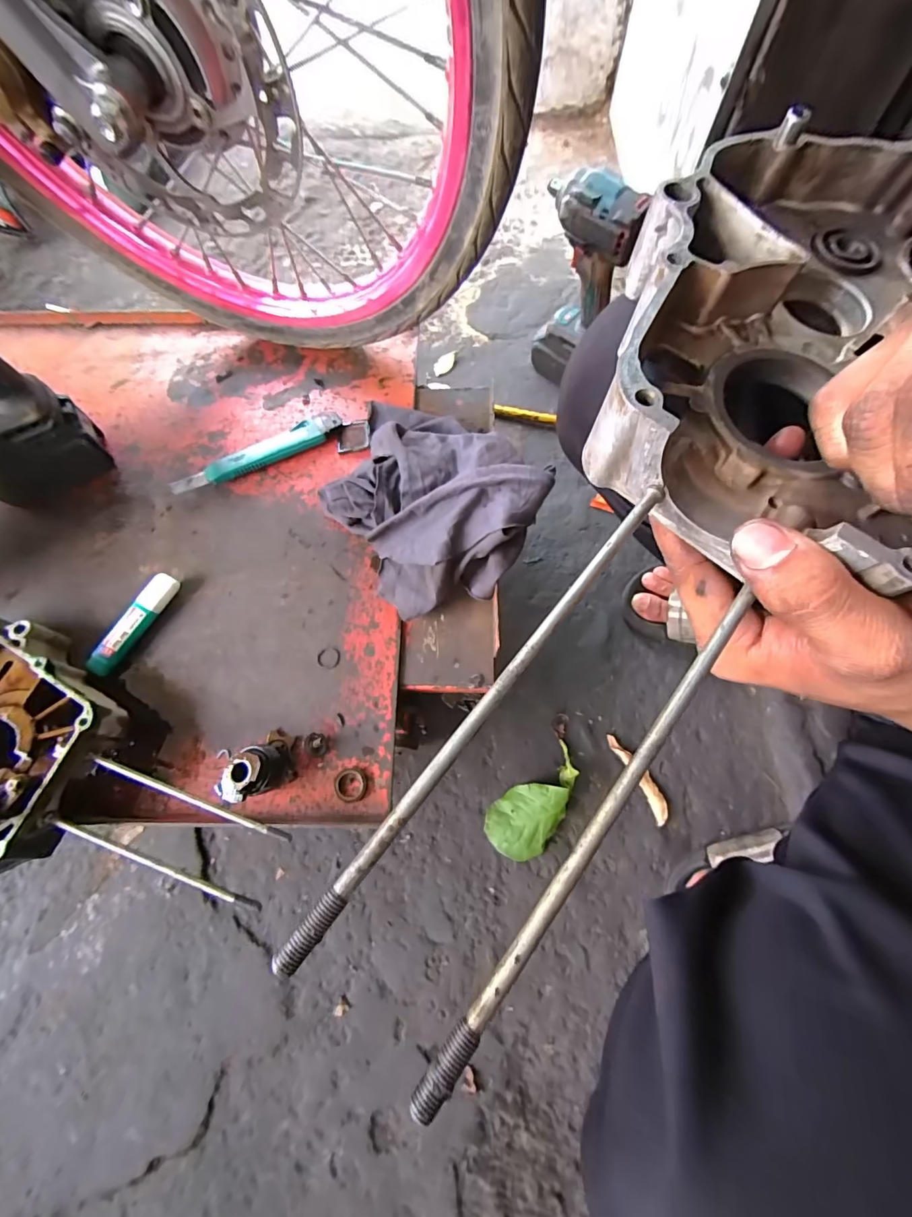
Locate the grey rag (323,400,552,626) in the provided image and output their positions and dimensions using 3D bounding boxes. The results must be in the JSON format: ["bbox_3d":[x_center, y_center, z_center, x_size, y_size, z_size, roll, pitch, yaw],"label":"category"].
[{"bbox_3d":[-0.031,-0.125,0.444,0.191,0.056,0.256,-35,72,-11],"label":"grey rag"}]

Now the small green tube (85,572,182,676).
[{"bbox_3d":[-0.302,0.015,0.417,0.023,0.018,0.105,25,72,10],"label":"small green tube"}]

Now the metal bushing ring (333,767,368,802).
[{"bbox_3d":[-0.089,0.148,0.372,0.028,0.004,0.027,-1,69,1],"label":"metal bushing ring"}]

